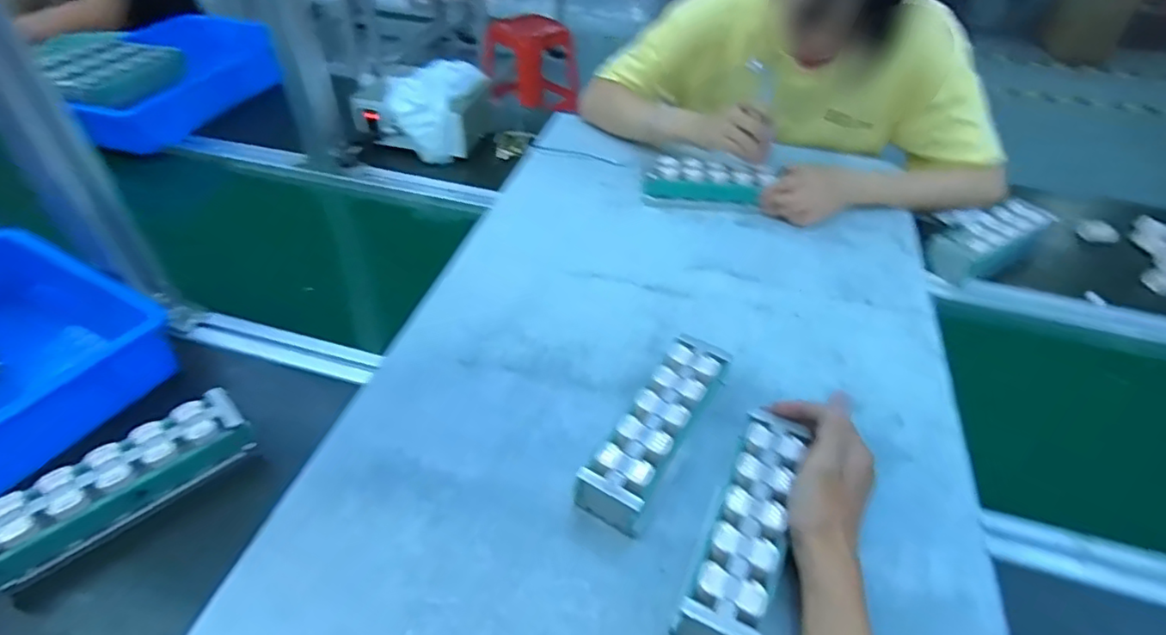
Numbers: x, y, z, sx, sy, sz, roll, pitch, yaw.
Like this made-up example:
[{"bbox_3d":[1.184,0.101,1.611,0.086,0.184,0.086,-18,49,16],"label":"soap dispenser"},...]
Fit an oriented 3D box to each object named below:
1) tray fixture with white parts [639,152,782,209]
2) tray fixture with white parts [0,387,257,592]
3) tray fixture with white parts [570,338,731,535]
[{"bbox_3d":[0.170,-0.185,0.814,0.174,0.040,0.059,2,46,0],"label":"tray fixture with white parts"},{"bbox_3d":[-0.380,0.133,0.488,0.190,0.046,0.051,-34,56,-30],"label":"tray fixture with white parts"},{"bbox_3d":[0.067,0.097,0.517,0.057,0.048,0.191,26,50,22],"label":"tray fixture with white parts"}]

